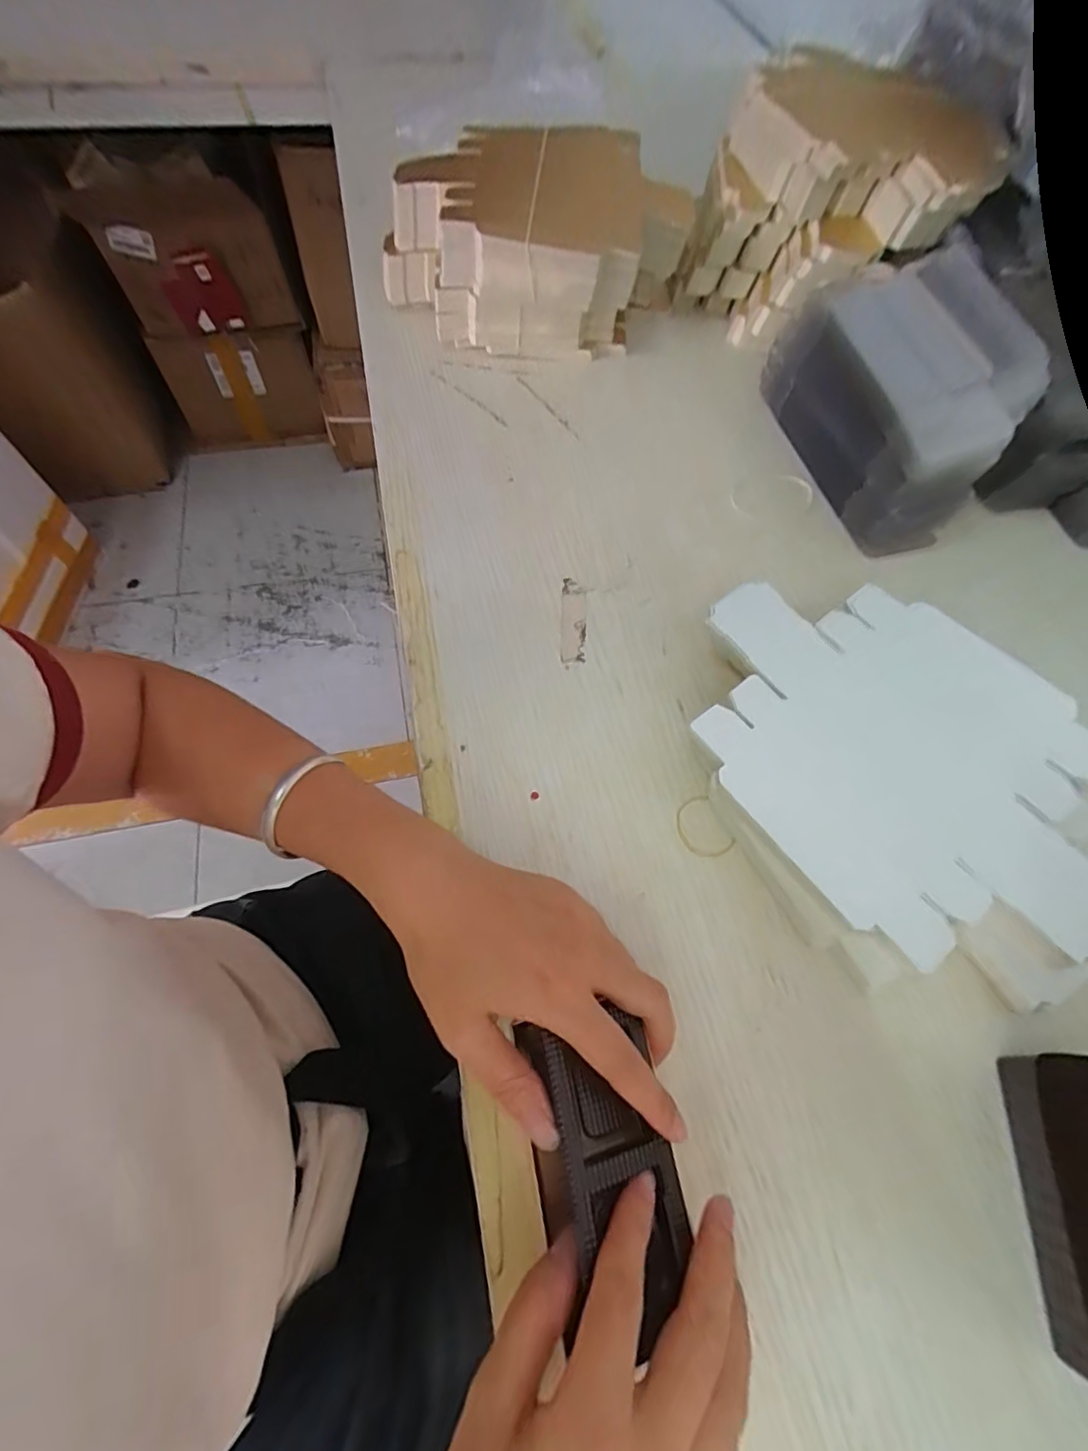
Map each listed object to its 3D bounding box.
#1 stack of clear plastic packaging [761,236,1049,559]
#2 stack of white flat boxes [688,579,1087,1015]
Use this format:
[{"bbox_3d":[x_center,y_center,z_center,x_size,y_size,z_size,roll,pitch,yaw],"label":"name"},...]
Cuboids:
[{"bbox_3d":[0.256,-0.247,0.421,0.095,0.115,0.208,-12,65,-8],"label":"stack of clear plastic packaging"},{"bbox_3d":[0.197,0.023,0.326,0.190,0.041,0.246,-27,68,-15],"label":"stack of white flat boxes"}]

